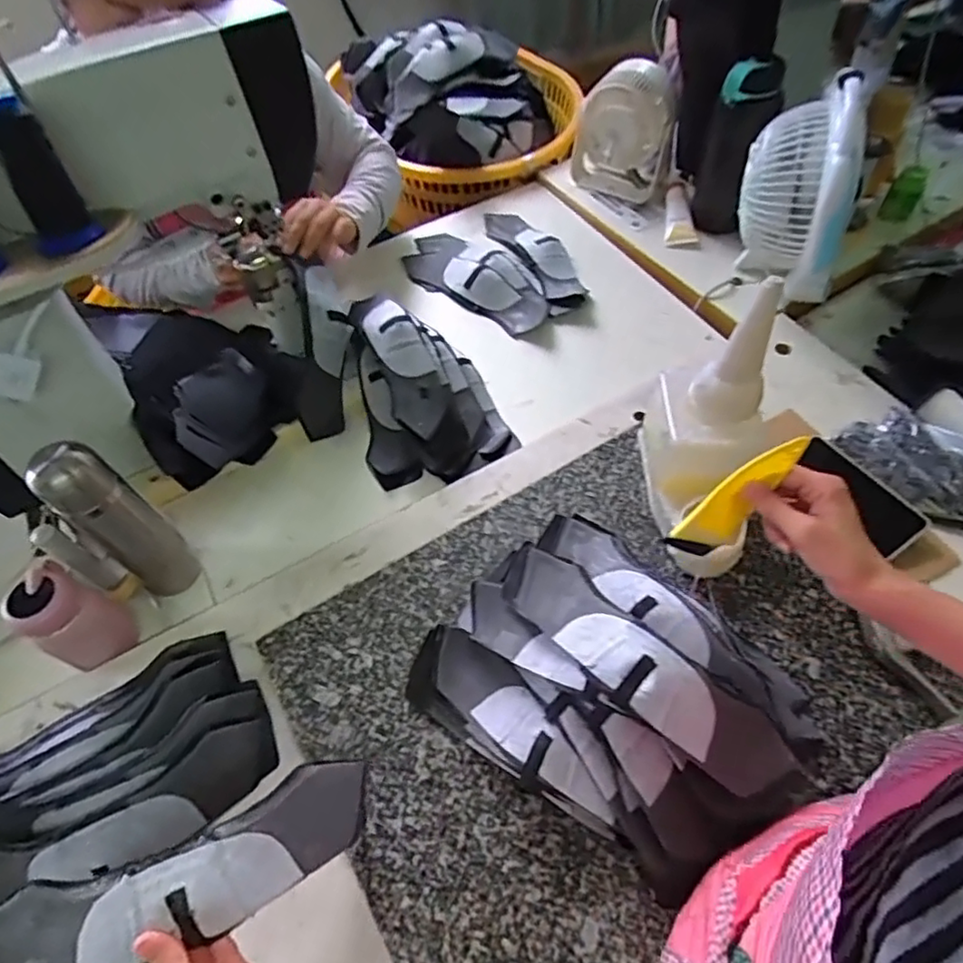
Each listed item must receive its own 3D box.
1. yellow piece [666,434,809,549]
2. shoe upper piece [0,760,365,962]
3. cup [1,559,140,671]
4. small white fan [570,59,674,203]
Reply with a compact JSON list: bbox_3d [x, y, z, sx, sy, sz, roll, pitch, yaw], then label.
[{"bbox_3d":[0.220,0.011,0.520,0.043,0.008,0.124,38,109,-2],"label":"yellow piece"},{"bbox_3d":[-0.230,0.306,0.473,0.293,0.053,0.080,-16,57,-19],"label":"shoe upper piece"},{"bbox_3d":[-0.439,0.151,0.672,0.071,0.137,0.074,-2,57,3],"label":"cup"},{"bbox_3d":[0.239,-0.589,1.051,0.163,0.176,0.098,9,58,9],"label":"small white fan"}]

